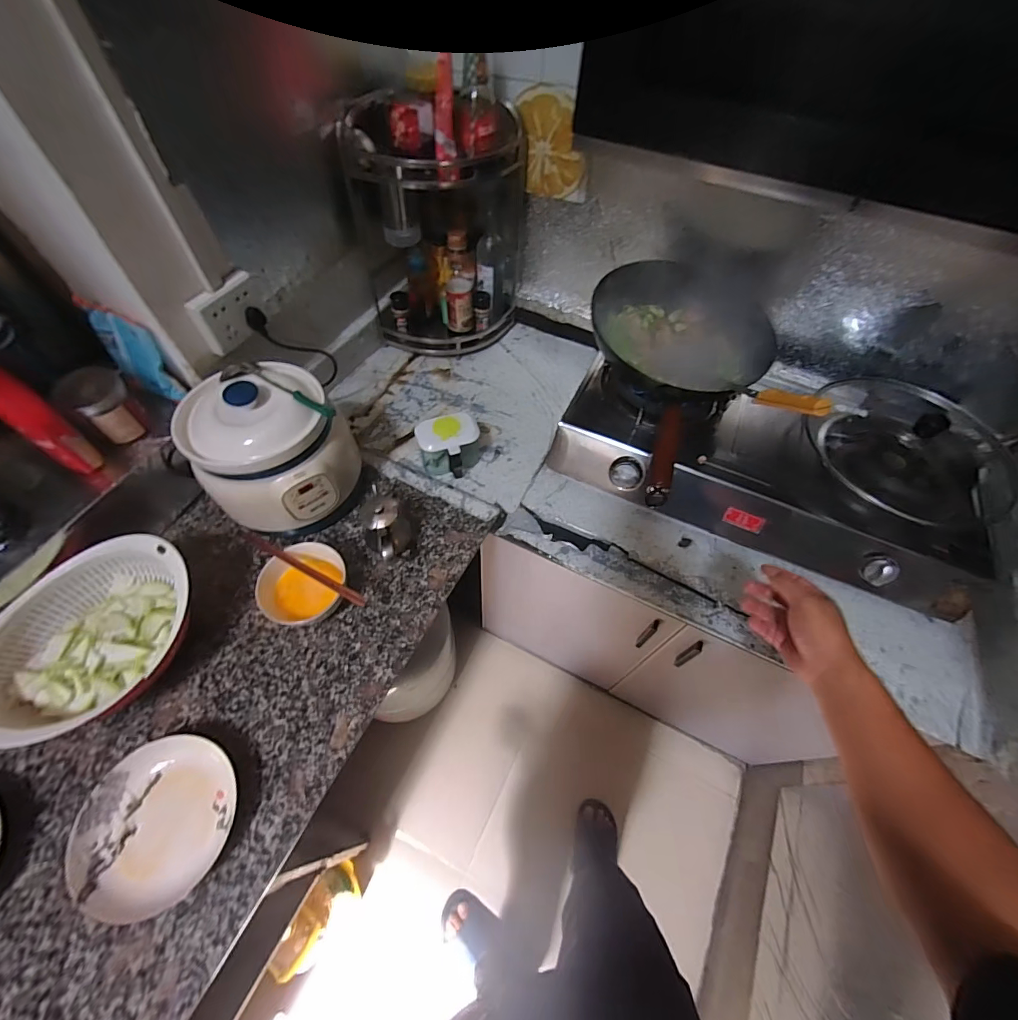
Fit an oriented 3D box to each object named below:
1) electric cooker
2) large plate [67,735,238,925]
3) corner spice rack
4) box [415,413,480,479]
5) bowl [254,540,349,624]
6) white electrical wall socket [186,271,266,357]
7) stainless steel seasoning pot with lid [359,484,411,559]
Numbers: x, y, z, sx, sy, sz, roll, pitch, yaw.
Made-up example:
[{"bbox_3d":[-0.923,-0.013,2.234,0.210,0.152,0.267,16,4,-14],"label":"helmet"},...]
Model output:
[{"bbox_3d":[-0.379,-0.087,0.728,0.212,0.245,0.200,1,57,-2],"label":"electric cooker"},{"bbox_3d":[-0.432,0.382,0.546,0.164,0.036,0.180,1,57,-2],"label":"large plate"},{"bbox_3d":[-0.131,-0.566,0.930,0.247,0.455,0.256,22,59,11],"label":"corner spice rack"},{"bbox_3d":[-0.113,-0.122,0.857,0.116,0.088,0.088,-12,58,-10],"label":"box"},{"bbox_3d":[-0.320,0.118,0.699,0.126,0.068,0.110,-25,62,-18],"label":"bowl"},{"bbox_3d":[-0.437,-0.314,0.705,0.023,0.082,0.121,23,59,12],"label":"white electrical wall socket"},{"bbox_3d":[-0.193,0.035,0.731,0.081,0.110,0.088,-38,66,-23],"label":"stainless steel seasoning pot with lid"}]

